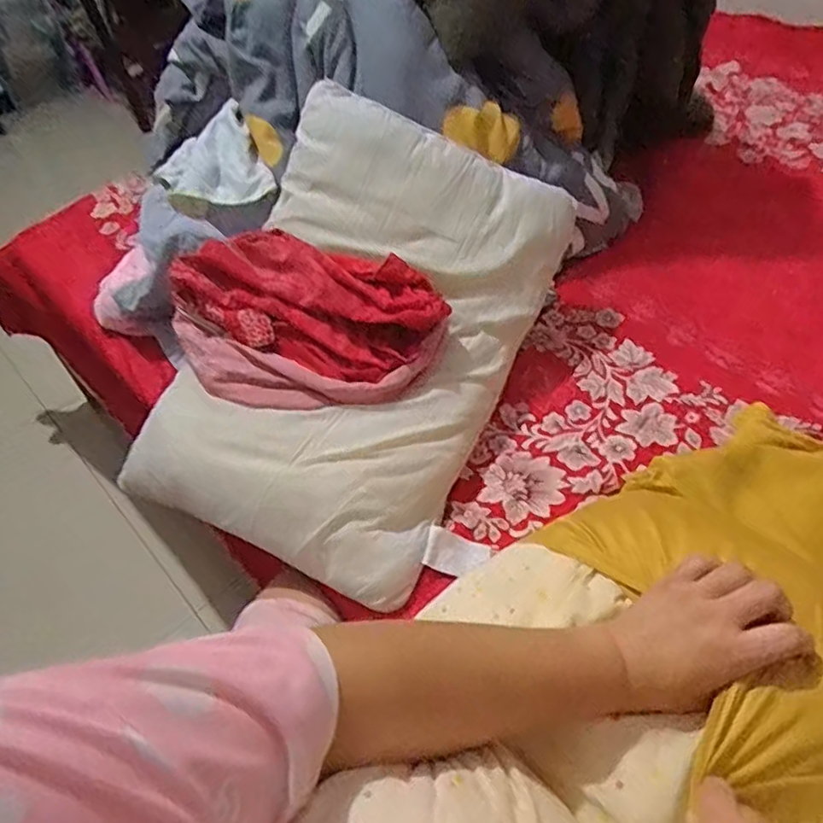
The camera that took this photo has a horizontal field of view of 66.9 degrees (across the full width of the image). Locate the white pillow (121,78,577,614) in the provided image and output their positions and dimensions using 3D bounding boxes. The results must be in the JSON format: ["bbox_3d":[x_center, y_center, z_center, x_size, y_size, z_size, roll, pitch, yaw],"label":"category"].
[{"bbox_3d":[-0.068,-0.101,0.809,0.395,0.094,0.589,26,75,2],"label":"white pillow"}]

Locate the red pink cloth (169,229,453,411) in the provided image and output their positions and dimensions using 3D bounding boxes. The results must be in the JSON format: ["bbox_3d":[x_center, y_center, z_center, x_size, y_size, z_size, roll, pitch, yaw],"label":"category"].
[{"bbox_3d":[-0.145,-0.111,0.797,0.356,0.042,0.229,15,79,6],"label":"red pink cloth"}]

